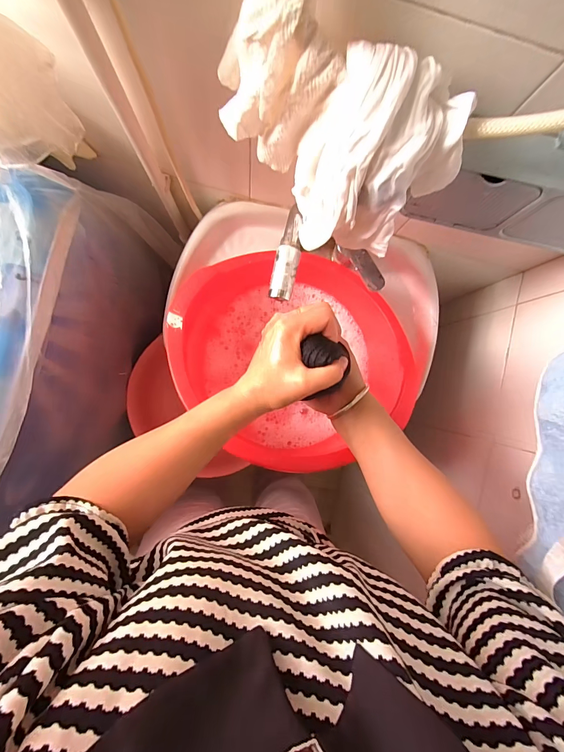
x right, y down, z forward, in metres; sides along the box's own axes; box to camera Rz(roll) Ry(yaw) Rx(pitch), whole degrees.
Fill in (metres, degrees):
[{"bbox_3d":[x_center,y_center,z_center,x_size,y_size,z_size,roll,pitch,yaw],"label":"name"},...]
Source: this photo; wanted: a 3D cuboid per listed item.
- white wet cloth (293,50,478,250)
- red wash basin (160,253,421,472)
[{"bbox_3d":[0.084,-0.194,0.325,0.129,0.152,0.089,3,89,-5],"label":"white wet cloth"},{"bbox_3d":[0.014,-0.046,0.531,0.336,0.153,0.322,0,89,-6],"label":"red wash basin"}]

